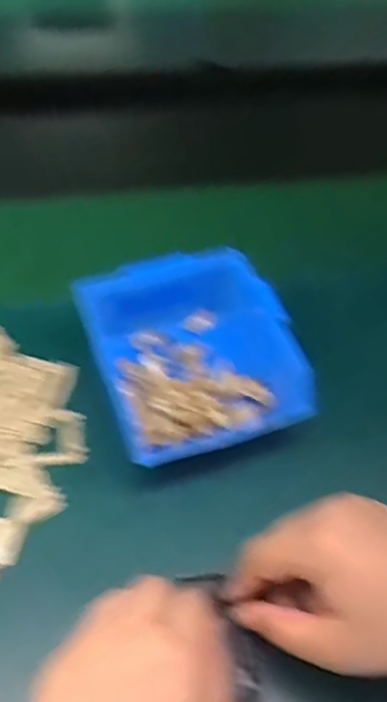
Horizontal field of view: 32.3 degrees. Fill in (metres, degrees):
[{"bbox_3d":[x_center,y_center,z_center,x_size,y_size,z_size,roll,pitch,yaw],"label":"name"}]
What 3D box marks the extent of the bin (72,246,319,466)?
[{"bbox_3d":[-0.001,0.005,0.466,0.127,0.065,0.140,-16,55,-16],"label":"bin"}]

